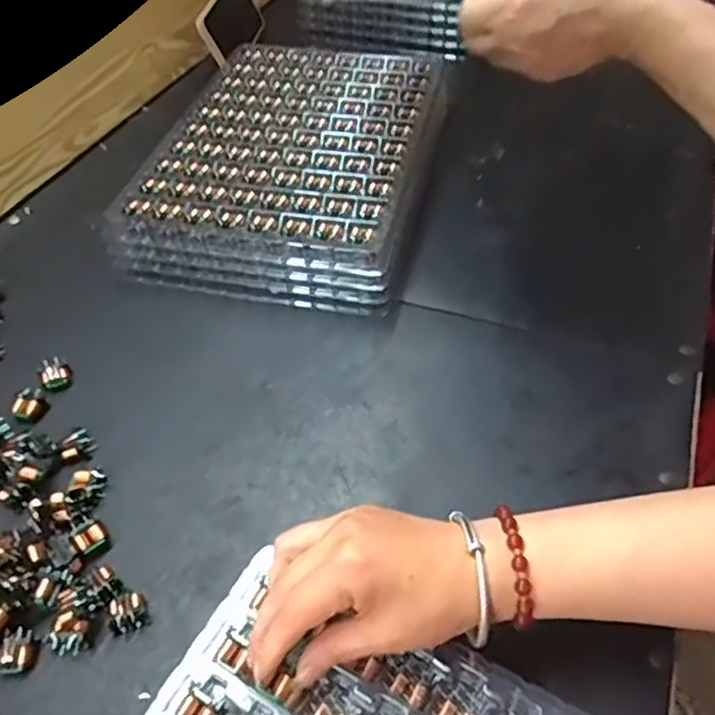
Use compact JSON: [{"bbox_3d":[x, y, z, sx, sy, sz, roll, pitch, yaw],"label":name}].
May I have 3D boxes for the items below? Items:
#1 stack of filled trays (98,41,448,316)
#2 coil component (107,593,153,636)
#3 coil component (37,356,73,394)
[{"bbox_3d":[-0.054,-0.200,0.663,0.244,0.059,0.348,9,49,11],"label":"stack of filled trays"},{"bbox_3d":[-0.134,0.149,0.389,0.020,0.013,0.018,-22,51,-16],"label":"coil component"},{"bbox_3d":[-0.232,0.014,0.511,0.022,0.018,0.021,-25,52,-18],"label":"coil component"}]

